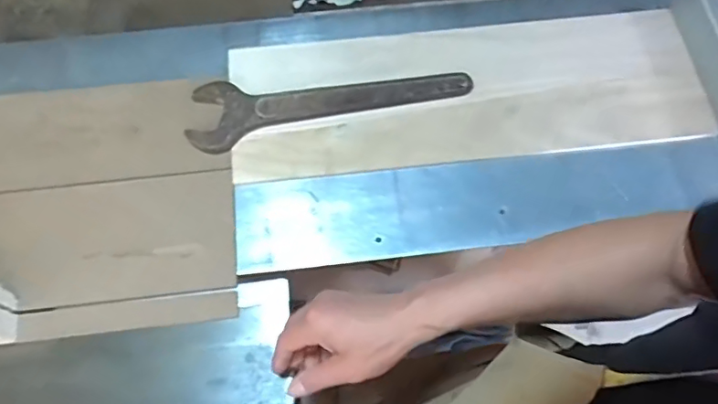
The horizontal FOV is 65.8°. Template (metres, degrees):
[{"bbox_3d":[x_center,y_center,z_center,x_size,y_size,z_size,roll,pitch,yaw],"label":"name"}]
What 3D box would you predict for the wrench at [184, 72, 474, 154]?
[{"bbox_3d":[-0.036,-0.133,0.686,0.344,0.024,0.086,-12,68,-5],"label":"wrench"}]

